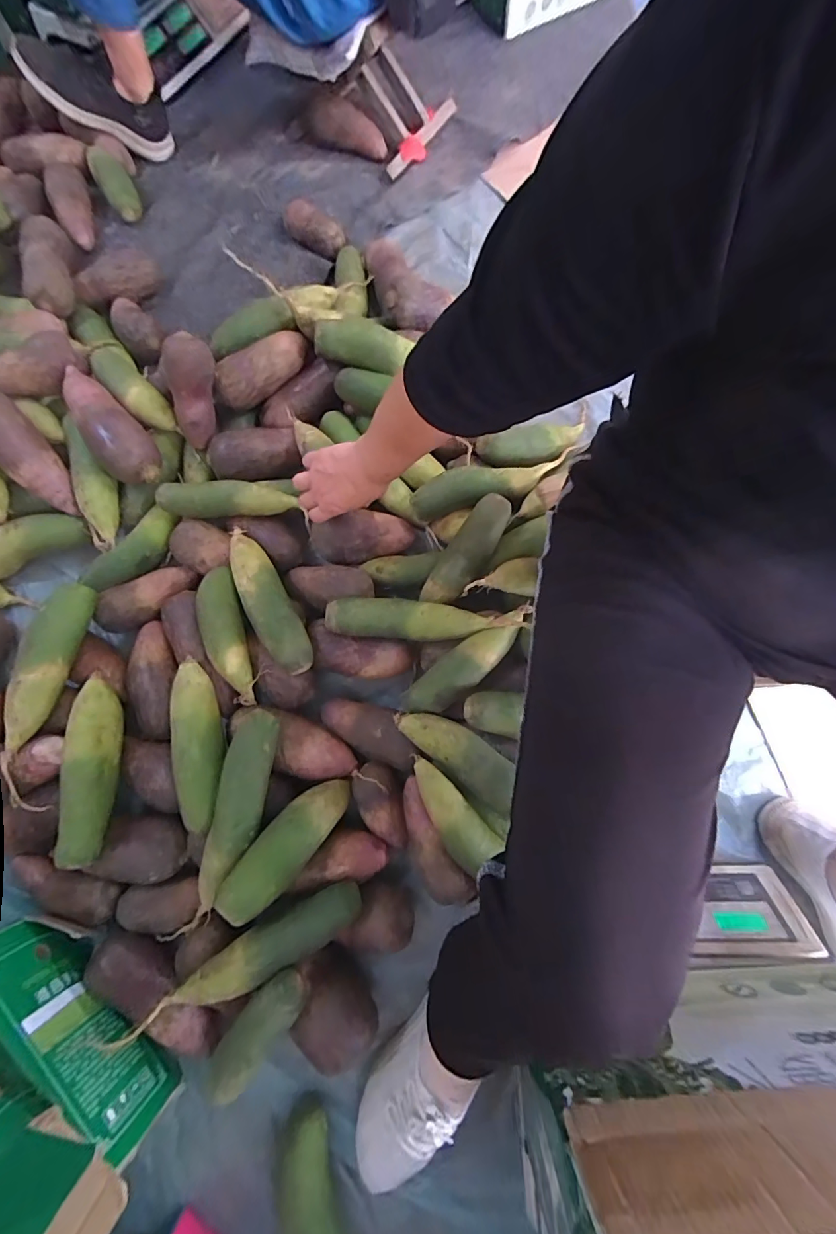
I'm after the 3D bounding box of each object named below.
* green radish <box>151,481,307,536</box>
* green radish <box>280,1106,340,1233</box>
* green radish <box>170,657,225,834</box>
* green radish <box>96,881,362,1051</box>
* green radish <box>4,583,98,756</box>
[{"bbox_3d":[-0.266,-0.165,0.658,0.218,0.049,0.055,6,75,2],"label":"green radish"},{"bbox_3d":[-0.109,0.642,0.478,0.061,0.048,0.183,-8,75,-2],"label":"green radish"},{"bbox_3d":[-0.264,0.152,0.556,0.052,0.050,0.203,-12,76,-3],"label":"green radish"},{"bbox_3d":[-0.189,0.372,0.487,0.268,0.061,0.054,-24,77,-6],"label":"green radish"},{"bbox_3d":[-0.459,0.054,0.561,0.047,0.058,0.212,4,75,1],"label":"green radish"}]

